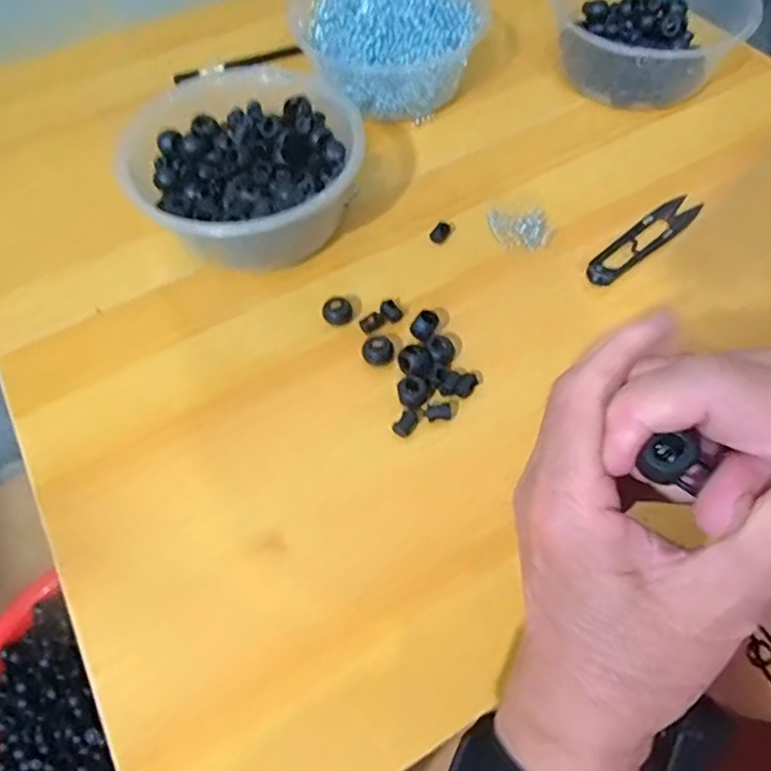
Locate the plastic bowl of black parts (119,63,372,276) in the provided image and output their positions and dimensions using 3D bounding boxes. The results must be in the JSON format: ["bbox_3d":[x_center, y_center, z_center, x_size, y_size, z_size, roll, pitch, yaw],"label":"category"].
[{"bbox_3d":[-0.081,-0.141,0.389,0.152,0.061,0.162,-1,60,2],"label":"plastic bowl of black parts"}]

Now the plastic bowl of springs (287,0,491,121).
[{"bbox_3d":[0.002,-0.261,0.458,0.136,0.062,0.129,-1,60,2],"label":"plastic bowl of springs"}]

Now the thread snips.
[{"bbox_3d":[0.162,-0.092,0.379,0.100,0.009,0.022,-39,65,-18],"label":"thread snips"}]

